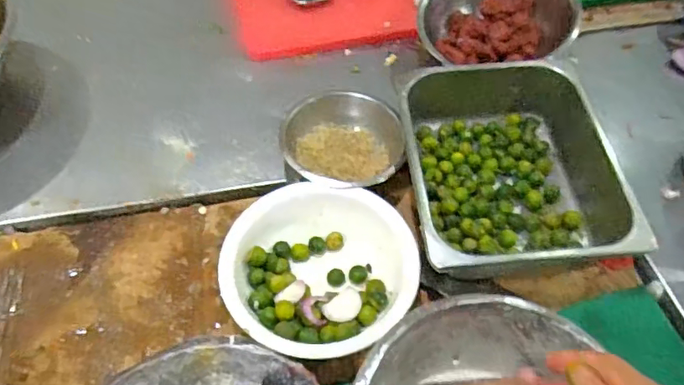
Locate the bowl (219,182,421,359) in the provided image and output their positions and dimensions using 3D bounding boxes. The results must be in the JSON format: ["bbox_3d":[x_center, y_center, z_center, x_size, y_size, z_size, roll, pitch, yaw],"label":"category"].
[{"bbox_3d":[-0.023,0.100,0.663,0.219,0.078,0.203,1,55,-2],"label":"bowl"}]

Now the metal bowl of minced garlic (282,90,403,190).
[{"bbox_3d":[-0.005,-0.069,0.760,0.152,0.085,0.143,1,55,-2],"label":"metal bowl of minced garlic"}]

